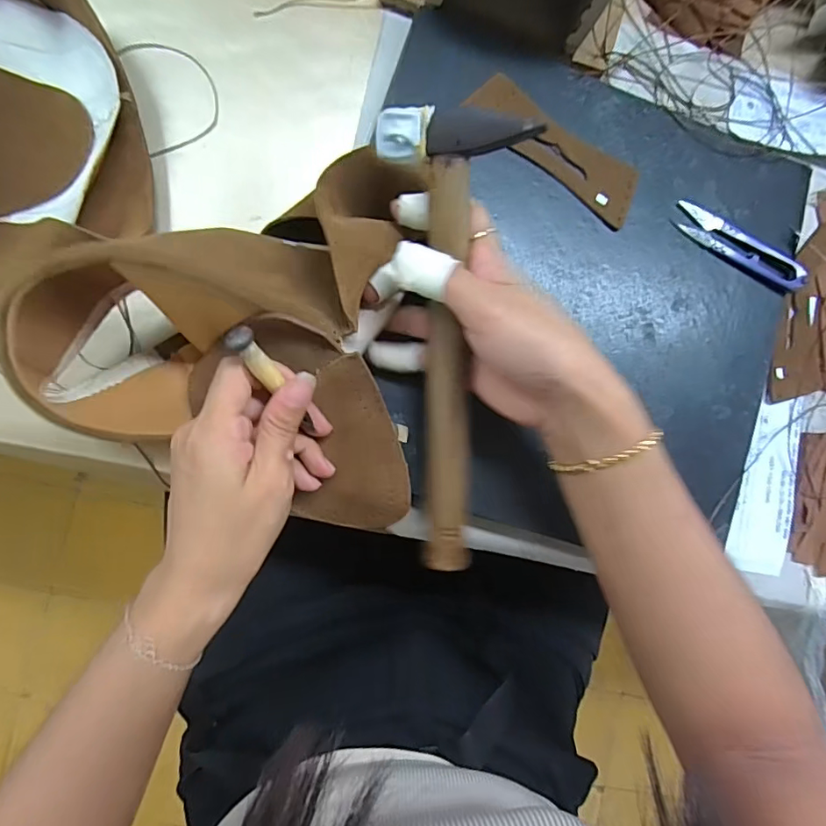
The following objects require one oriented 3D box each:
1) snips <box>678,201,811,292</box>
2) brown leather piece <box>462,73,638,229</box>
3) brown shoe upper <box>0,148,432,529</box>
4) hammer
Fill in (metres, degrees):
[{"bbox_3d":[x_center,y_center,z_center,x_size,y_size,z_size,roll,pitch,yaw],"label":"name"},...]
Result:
[{"bbox_3d":[0.224,-0.116,0.347,0.096,0.013,0.022,28,85,-4],"label":"snips"},{"bbox_3d":[0.095,-0.177,0.335,0.124,0.004,0.037,35,89,-6],"label":"brown leather piece"},{"bbox_3d":[-0.107,-0.039,0.291,0.214,0.117,0.208,2,87,-6],"label":"brown shoe upper"},{"bbox_3d":[0.021,-0.027,0.278,0.066,0.029,0.250,-3,107,-7],"label":"hammer"}]

